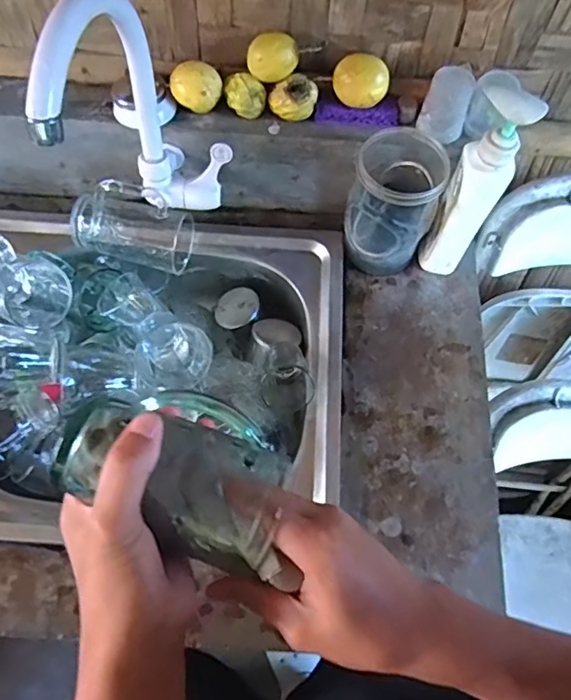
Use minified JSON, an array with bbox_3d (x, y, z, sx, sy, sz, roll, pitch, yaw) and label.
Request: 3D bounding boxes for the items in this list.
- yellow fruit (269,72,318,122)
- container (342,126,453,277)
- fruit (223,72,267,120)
[{"bbox_3d":[0.009,-0.289,0.633,0.053,0.033,0.040,5,65,-1],"label":"yellow fruit"},{"bbox_3d":[0.124,-0.169,0.648,0.096,0.148,0.091,1,65,-2],"label":"container"},{"bbox_3d":[-0.046,-0.292,0.633,0.046,0.034,0.034,0,65,-3],"label":"fruit"}]

